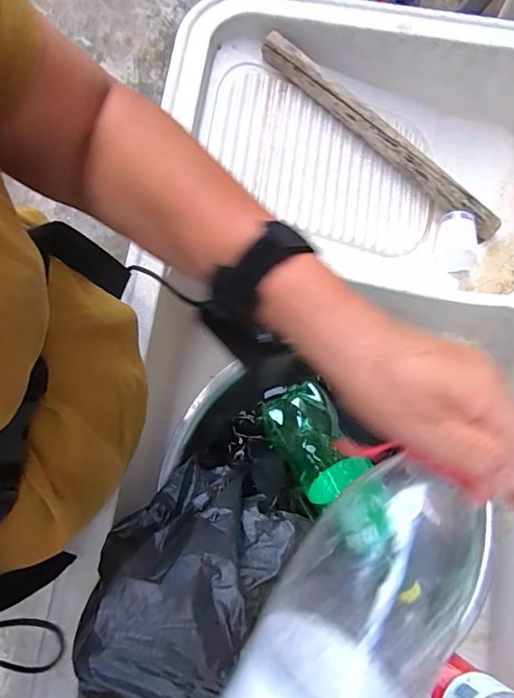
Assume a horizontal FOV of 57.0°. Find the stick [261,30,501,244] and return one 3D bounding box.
[{"bbox_3d":[0.175,-0.291,0.655,0.404,0.035,0.029,37,80,-5],"label":"stick"}]

